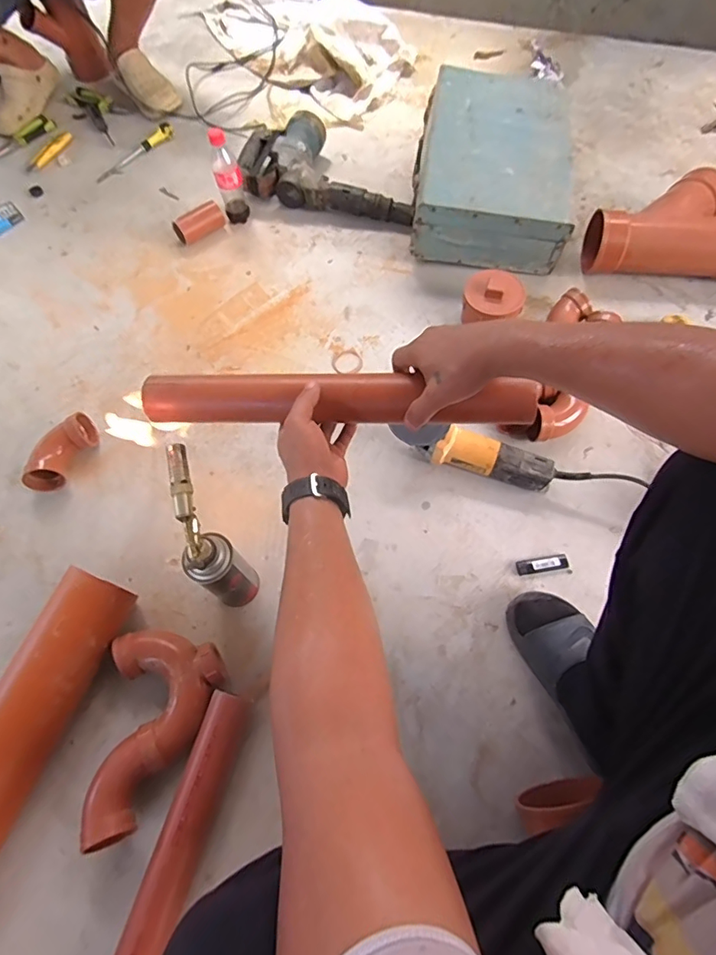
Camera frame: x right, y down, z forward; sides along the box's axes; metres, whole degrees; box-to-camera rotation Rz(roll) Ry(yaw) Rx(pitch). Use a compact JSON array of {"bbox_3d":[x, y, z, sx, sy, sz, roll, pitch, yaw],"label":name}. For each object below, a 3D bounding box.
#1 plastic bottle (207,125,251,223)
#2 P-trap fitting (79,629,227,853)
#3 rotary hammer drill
[{"bbox_3d":[-0.280,-0.650,1.069,0.057,0.183,0.056,-14,65,-4],"label":"plastic bottle"},{"bbox_3d":[-0.267,0.341,0.672,0.153,0.065,0.252,-2,65,-2],"label":"P-trap fitting"},{"bbox_3d":[-0.062,-0.723,1.153,0.416,0.091,0.222,13,66,8],"label":"rotary hammer drill"}]

